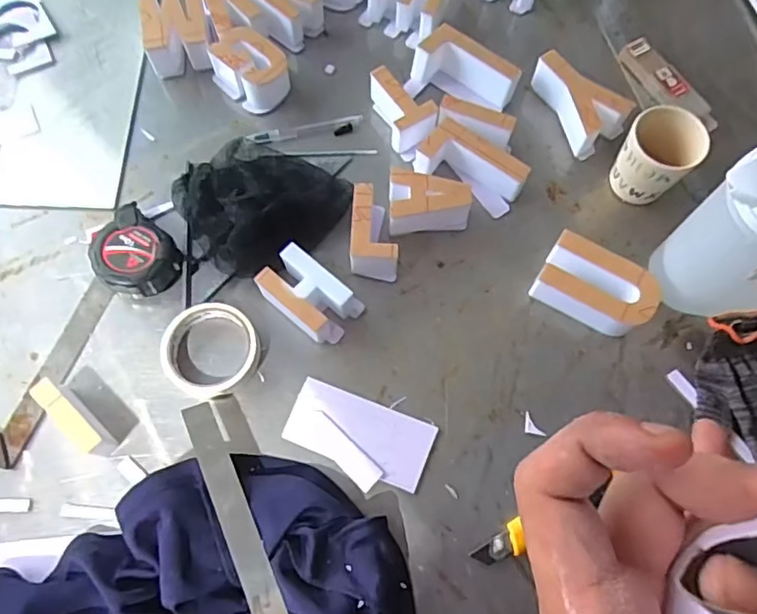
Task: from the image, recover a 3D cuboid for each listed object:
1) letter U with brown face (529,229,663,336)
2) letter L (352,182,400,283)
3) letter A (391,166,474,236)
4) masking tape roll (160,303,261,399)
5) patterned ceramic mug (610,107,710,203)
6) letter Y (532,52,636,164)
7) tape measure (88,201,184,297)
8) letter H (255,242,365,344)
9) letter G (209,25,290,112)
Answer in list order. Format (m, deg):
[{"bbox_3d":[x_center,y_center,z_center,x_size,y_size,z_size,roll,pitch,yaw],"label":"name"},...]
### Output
[{"bbox_3d":[0.216,-0.018,0.586,0.108,0.042,0.071,32,73,9],"label":"letter U with brown face"},{"bbox_3d":[-0.003,-0.077,0.605,0.047,0.047,0.088,2,71,-1],"label":"letter L"},{"bbox_3d":[0.053,-0.107,0.616,0.082,0.046,0.061,0,71,-2],"label":"letter A"},{"bbox_3d":[-0.161,0.039,0.564,0.087,0.022,0.092,1,71,-2],"label":"masking tape roll"},{"bbox_3d":[0.286,-0.153,0.614,0.077,0.083,0.071,-42,77,-15],"label":"patterned ceramic mug"},{"bbox_3d":[0.227,-0.234,0.663,0.066,0.048,0.117,-27,74,-11],"label":"letter Y"},{"bbox_3d":[-0.242,-0.050,0.590,0.084,0.042,0.077,1,71,-2],"label":"tape measure"},{"bbox_3d":[-0.068,-0.011,0.580,0.090,0.045,0.060,35,73,10],"label":"letter H"},{"bbox_3d":[-0.147,-0.272,0.671,0.086,0.049,0.061,41,74,12],"label":"letter G"}]

